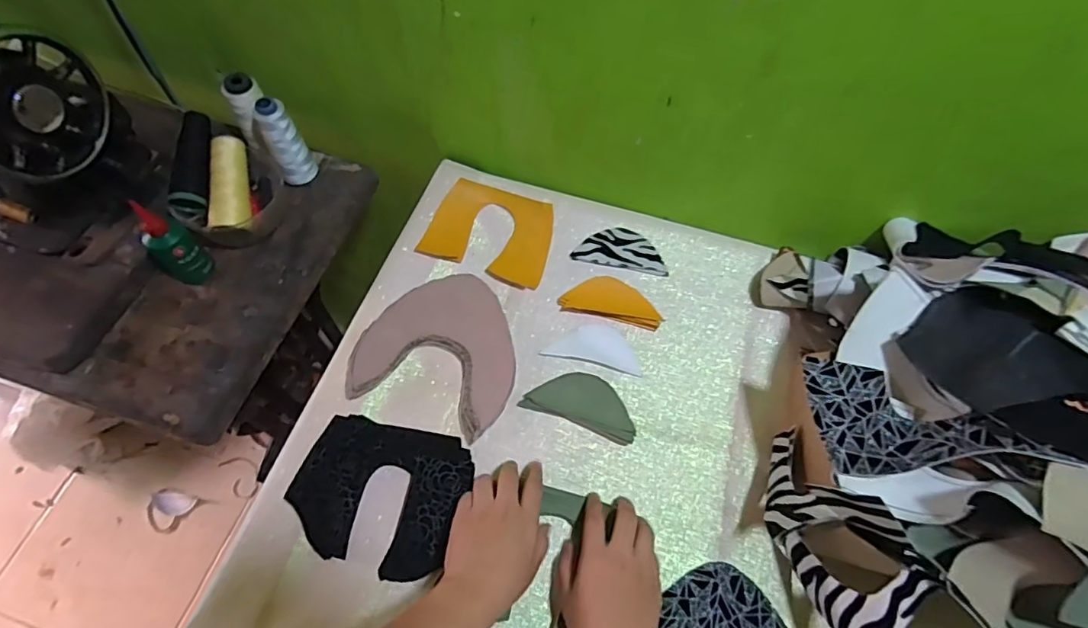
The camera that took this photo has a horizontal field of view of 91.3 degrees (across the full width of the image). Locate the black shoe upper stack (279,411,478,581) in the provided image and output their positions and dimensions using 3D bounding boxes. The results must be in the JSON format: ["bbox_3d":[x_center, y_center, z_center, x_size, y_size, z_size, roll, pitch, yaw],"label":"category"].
[{"bbox_3d":[-0.155,0.168,0.504,0.149,0.019,0.128,16,62,6],"label":"black shoe upper stack"}]

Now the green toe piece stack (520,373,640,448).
[{"bbox_3d":[0.043,0.090,0.558,0.117,0.011,0.059,20,63,8],"label":"green toe piece stack"}]

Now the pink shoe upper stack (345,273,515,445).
[{"bbox_3d":[-0.105,0.030,0.576,0.160,0.021,0.170,17,62,7],"label":"pink shoe upper stack"}]

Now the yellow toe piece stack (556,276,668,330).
[{"bbox_3d":[0.079,-0.017,0.611,0.112,0.005,0.054,13,62,5],"label":"yellow toe piece stack"}]

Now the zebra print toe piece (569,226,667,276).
[{"bbox_3d":[0.095,-0.081,0.654,0.112,0.005,0.055,10,71,2],"label":"zebra print toe piece"}]

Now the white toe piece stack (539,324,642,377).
[{"bbox_3d":[0.056,0.034,0.590,0.104,0.004,0.050,12,62,4],"label":"white toe piece stack"}]

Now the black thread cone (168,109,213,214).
[{"bbox_3d":[-0.397,-0.176,0.607,0.035,0.035,0.123,-2,78,-3],"label":"black thread cone"}]

